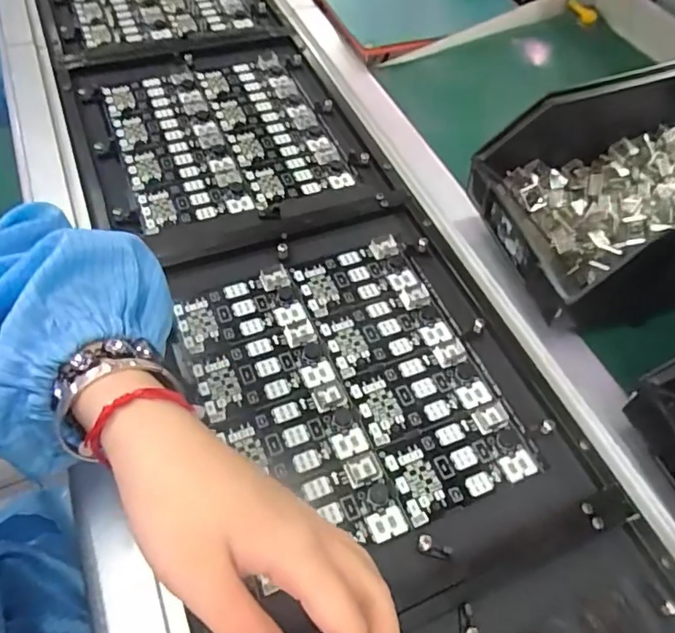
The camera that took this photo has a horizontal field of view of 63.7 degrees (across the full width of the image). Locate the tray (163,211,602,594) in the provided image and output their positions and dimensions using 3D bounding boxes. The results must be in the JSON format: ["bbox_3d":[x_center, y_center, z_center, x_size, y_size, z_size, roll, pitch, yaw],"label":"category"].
[{"bbox_3d":[0.014,0.044,0.395,0.223,0.011,0.272,-17,58,-14],"label":"tray"}]

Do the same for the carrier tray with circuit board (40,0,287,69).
[{"bbox_3d":[-0.236,-0.415,0.684,0.256,0.016,0.297,-18,59,-14],"label":"carrier tray with circuit board"}]

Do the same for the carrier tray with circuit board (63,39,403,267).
[{"bbox_3d":[-0.116,-0.183,0.536,0.260,0.012,0.288,-18,59,-14],"label":"carrier tray with circuit board"}]

